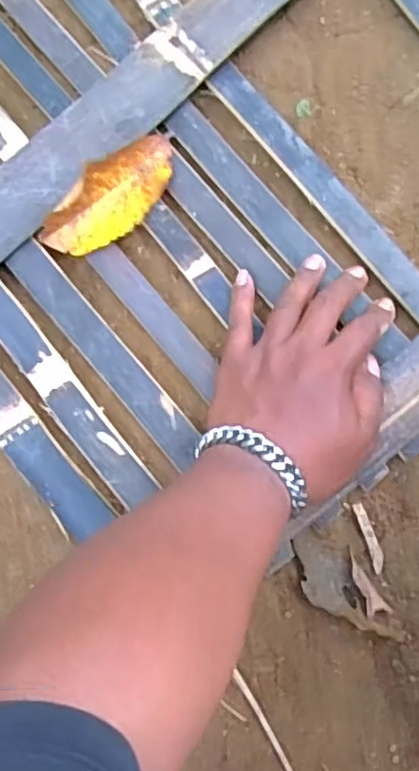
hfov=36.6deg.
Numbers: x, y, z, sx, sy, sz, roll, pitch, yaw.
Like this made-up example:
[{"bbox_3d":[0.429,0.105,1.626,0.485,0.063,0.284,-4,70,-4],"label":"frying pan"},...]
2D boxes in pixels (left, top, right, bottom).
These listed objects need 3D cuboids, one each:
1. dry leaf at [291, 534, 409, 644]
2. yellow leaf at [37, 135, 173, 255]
[{"bbox_3d":[0.090,0.140,0.424,0.040,0.022,0.091,-34,83,0],"label":"dry leaf"},{"bbox_3d":[-0.064,-0.129,0.438,0.045,0.031,0.107,43,88,6],"label":"yellow leaf"}]

